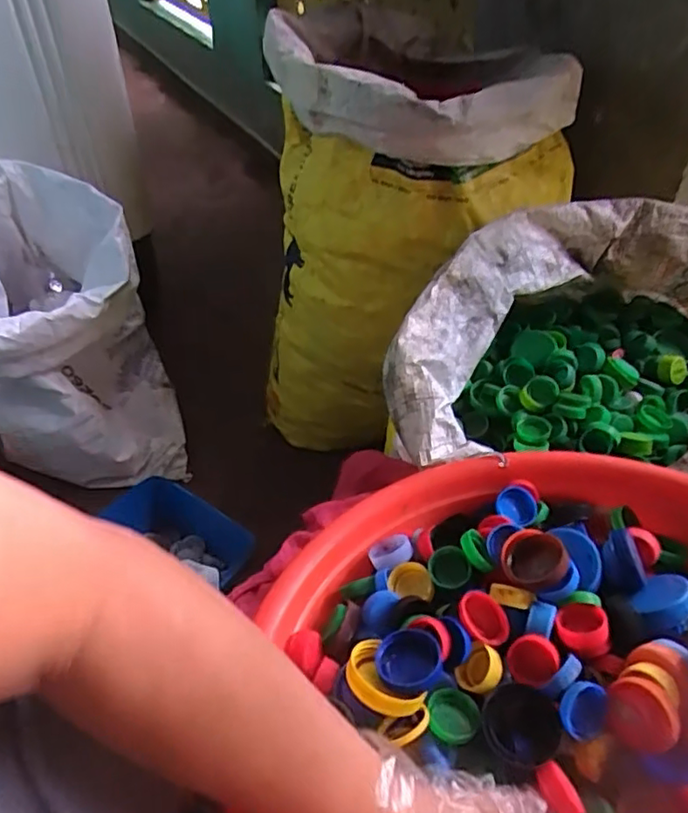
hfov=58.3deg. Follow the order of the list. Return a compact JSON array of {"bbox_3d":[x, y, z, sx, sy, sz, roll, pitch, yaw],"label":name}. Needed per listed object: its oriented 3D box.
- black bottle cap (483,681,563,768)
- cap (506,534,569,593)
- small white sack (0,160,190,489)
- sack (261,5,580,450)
[{"bbox_3d":[0.104,0.186,0.363,0.045,0.013,0.044,-1,45,1],"label":"black bottle cap"},{"bbox_3d":[0.128,0.103,0.407,0.040,0.013,0.040,-33,30,22],"label":"cap"},{"bbox_3d":[-0.403,-0.112,0.894,0.236,0.363,0.287,-13,45,-10],"label":"small white sack"},{"bbox_3d":[0.094,-0.230,0.855,0.351,0.515,0.353,22,50,23],"label":"sack"}]

